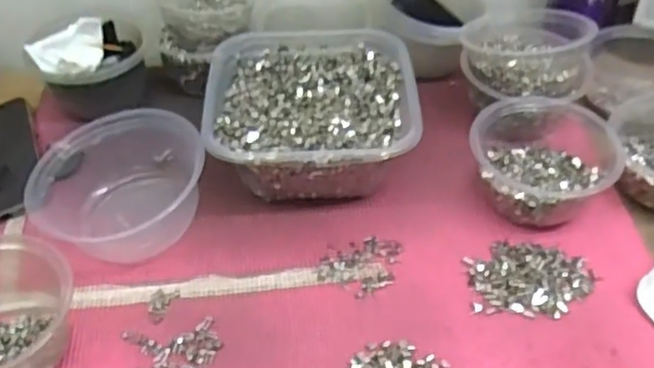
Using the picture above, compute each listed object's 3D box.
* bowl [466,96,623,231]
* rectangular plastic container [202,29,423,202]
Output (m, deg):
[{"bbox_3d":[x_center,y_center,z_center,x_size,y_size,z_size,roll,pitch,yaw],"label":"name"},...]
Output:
[{"bbox_3d":[0.182,-0.023,0.560,0.114,0.059,0.125,26,51,24],"label":"bowl"},{"bbox_3d":[-0.014,-0.068,0.595,0.175,0.062,0.178,0,50,0],"label":"rectangular plastic container"}]

